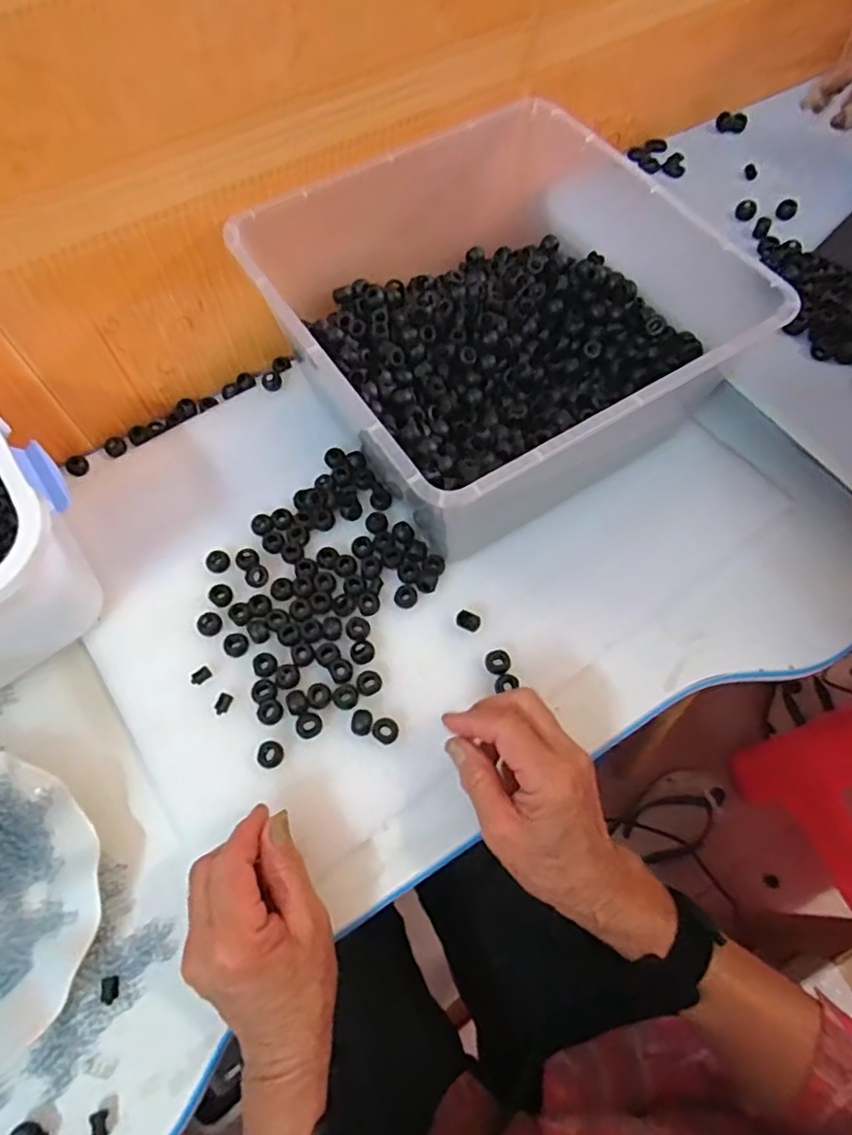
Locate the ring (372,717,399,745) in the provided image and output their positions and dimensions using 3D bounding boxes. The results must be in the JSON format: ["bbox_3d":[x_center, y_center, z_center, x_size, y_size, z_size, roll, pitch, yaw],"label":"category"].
[{"bbox_3d":[-0.027,0.112,0.433,0.018,0.007,0.016,22,68,6],"label":"ring"}]

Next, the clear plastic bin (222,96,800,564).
[{"bbox_3d":[0.047,-0.188,0.487,0.288,0.142,0.290,-31,67,-14],"label":"clear plastic bin"}]

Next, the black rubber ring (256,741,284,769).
[{"bbox_3d":[-0.105,0.126,0.425,0.018,0.006,0.017,1,68,-3],"label":"black rubber ring"}]

